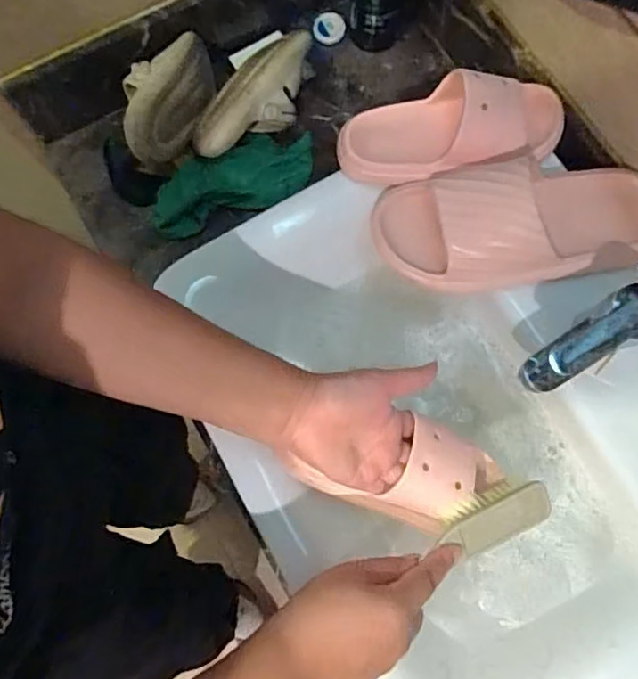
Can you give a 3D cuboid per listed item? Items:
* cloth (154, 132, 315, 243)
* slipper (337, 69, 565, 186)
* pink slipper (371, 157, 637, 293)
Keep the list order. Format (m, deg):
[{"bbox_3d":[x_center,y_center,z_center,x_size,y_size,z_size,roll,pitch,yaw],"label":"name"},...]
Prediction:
[{"bbox_3d":[-0.102,-0.191,0.671,0.212,0.043,0.077,-26,78,-4],"label":"cloth"},{"bbox_3d":[0.129,-0.205,0.548,0.218,0.056,0.088,-5,77,1],"label":"slipper"},{"bbox_3d":[0.188,-0.111,0.516,0.265,0.070,0.112,-1,77,2],"label":"pink slipper"}]

